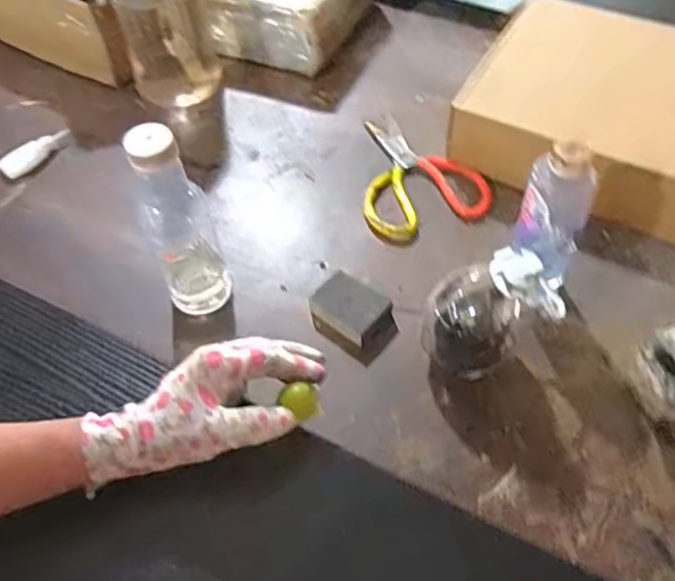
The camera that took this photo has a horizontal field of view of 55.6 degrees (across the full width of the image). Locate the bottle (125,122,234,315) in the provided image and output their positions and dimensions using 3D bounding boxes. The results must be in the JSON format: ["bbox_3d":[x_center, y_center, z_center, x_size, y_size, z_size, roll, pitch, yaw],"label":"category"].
[{"bbox_3d":[-0.147,-0.060,0.602,0.058,0.210,0.059,-16,55,-9],"label":"bottle"}]

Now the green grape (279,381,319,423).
[{"bbox_3d":[-0.024,0.078,0.455,0.028,0.026,0.021,-38,62,-23],"label":"green grape"}]

